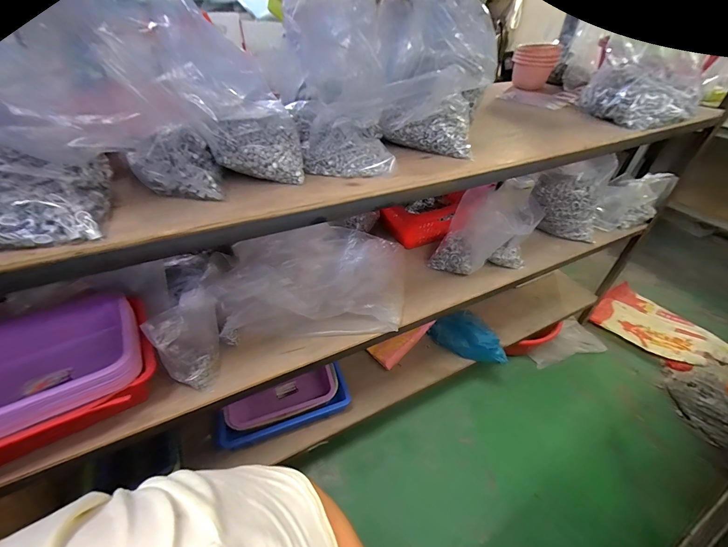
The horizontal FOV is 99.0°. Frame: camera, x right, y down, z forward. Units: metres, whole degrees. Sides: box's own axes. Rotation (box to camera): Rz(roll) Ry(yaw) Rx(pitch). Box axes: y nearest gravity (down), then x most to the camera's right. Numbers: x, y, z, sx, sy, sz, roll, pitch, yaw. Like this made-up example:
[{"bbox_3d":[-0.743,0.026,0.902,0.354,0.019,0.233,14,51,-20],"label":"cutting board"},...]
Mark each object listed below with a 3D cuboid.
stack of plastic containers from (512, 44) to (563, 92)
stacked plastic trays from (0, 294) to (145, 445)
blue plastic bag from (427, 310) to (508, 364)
[{"bbox_3d":[0.599,-0.724,1.094,0.130,0.133,0.109,21,44,22],"label":"stack of plastic containers"},{"bbox_3d":[-0.558,0.177,0.542,0.298,0.132,0.228,-22,45,-25],"label":"stacked plastic trays"},{"bbox_3d":[0.386,0.232,1.139,0.277,0.127,0.095,23,45,24],"label":"blue plastic bag"}]

